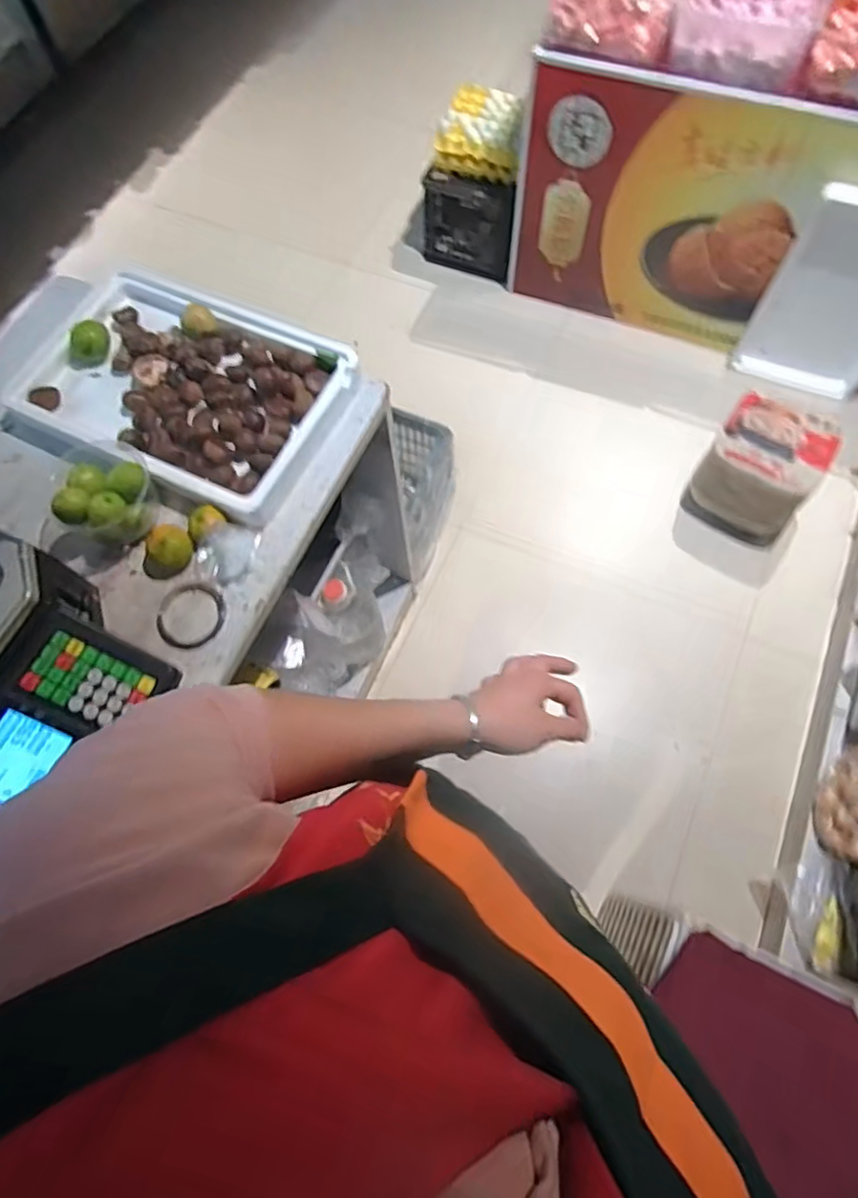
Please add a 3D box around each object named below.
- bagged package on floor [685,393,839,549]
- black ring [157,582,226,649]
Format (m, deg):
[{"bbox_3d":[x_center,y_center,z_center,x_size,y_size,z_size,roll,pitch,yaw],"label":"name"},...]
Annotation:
[{"bbox_3d":[0.866,-0.336,1.612,0.271,0.235,0.248,32,73,14],"label":"bagged package on floor"},{"bbox_3d":[-0.307,0.022,0.793,0.087,0.005,0.087,-1,68,2],"label":"black ring"}]

